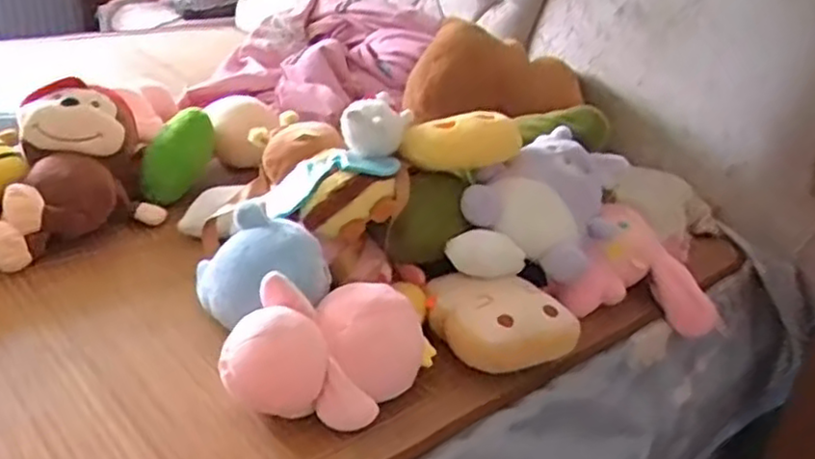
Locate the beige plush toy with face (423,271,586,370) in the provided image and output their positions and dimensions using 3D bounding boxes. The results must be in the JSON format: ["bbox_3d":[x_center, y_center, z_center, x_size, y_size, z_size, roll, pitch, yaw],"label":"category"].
[{"bbox_3d":[0.111,0.100,0.893,0.139,0.063,0.157,-12,32,-29],"label":"beige plush toy with face"}]

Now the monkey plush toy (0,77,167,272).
[{"bbox_3d":[-0.514,-0.099,1.102,0.224,0.165,0.317,-9,30,-24],"label":"monkey plush toy"}]

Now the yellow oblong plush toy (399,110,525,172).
[{"bbox_3d":[0.072,-0.117,0.944,0.151,0.068,0.058,-4,25,15],"label":"yellow oblong plush toy"}]

